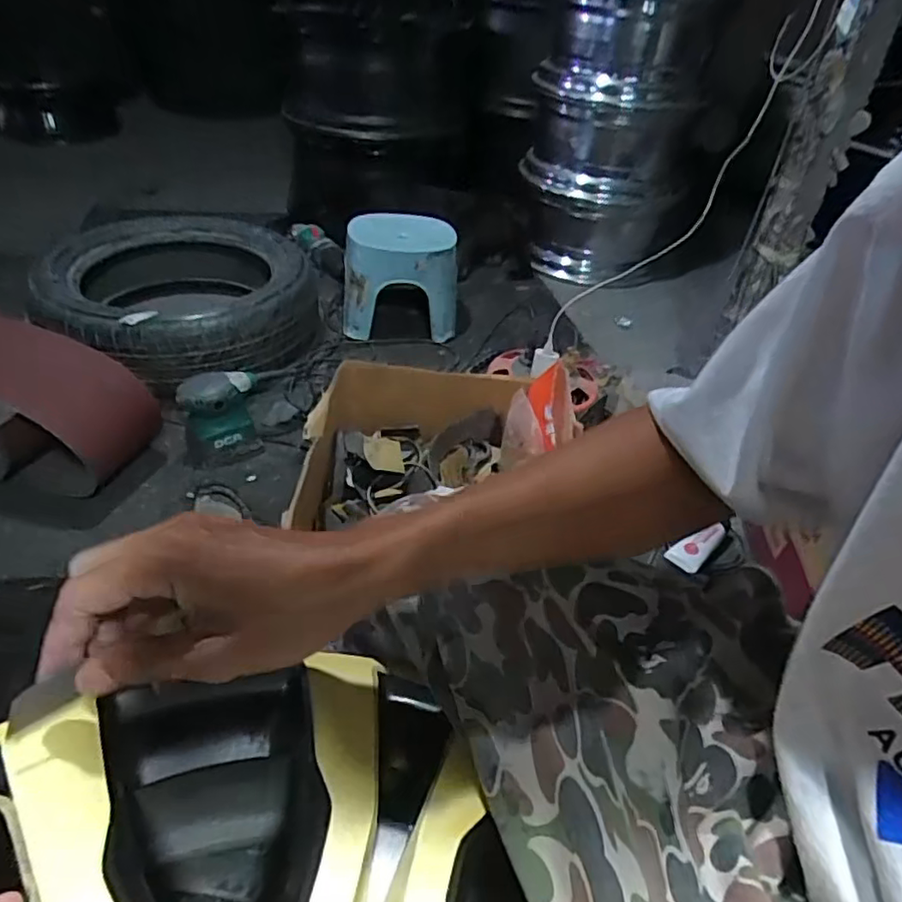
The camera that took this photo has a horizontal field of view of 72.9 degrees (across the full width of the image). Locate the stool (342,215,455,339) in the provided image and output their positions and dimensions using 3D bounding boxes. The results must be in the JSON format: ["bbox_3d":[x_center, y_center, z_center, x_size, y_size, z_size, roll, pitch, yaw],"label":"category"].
[{"bbox_3d":[-0.104,-0.393,1.379,0.246,0.210,0.222,5,40,-1],"label":"stool"}]

